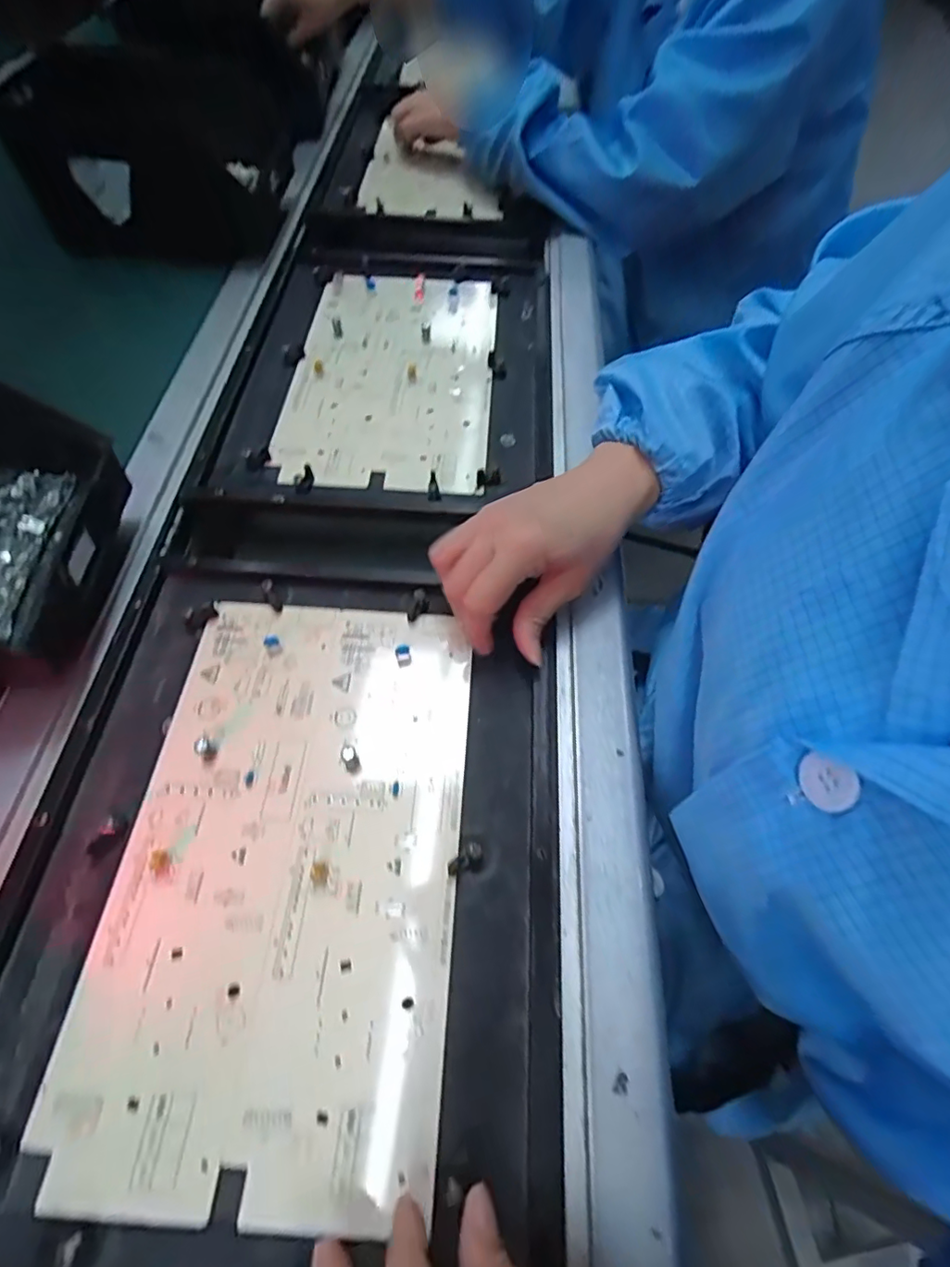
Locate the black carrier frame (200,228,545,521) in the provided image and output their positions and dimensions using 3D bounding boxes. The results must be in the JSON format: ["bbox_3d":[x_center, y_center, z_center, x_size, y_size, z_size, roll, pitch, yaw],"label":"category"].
[{"bbox_3d":[-0.067,-0.254,0.508,0.260,0.016,0.376,2,60,-1],"label":"black carrier frame"}]

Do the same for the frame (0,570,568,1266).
[{"bbox_3d":[-0.087,0.113,0.295,0.268,0.015,0.333,5,60,1],"label":"frame"}]

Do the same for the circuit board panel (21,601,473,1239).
[{"bbox_3d":[-0.097,0.110,0.300,0.172,0.008,0.287,4,60,0],"label":"circuit board panel"}]

